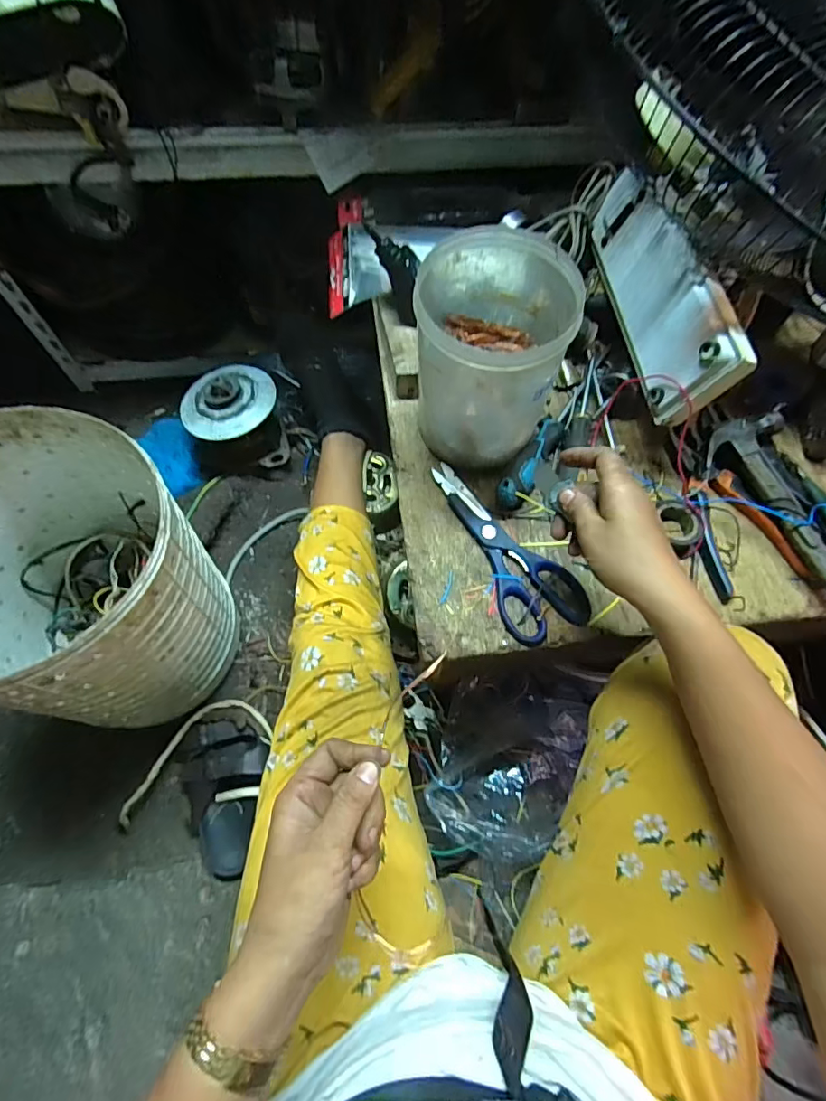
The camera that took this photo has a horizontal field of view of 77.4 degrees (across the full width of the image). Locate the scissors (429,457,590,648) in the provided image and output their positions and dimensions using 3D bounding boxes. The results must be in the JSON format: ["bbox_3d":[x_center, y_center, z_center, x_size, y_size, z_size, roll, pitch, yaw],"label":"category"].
[{"bbox_3d":[0.098,-0.009,0.515,0.082,0.012,0.199,-20,69,-10],"label":"scissors"}]

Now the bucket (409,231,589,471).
[{"bbox_3d":[0.069,-0.177,0.488,0.129,0.168,0.139,1,67,-2],"label":"bucket"}]

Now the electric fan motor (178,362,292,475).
[{"bbox_3d":[-0.298,-0.221,0.858,0.152,0.117,0.143,-12,68,-8],"label":"electric fan motor"}]

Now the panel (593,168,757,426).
[{"bbox_3d":[0.246,-0.265,0.523,0.024,0.093,0.274,4,65,-26],"label":"panel"}]

